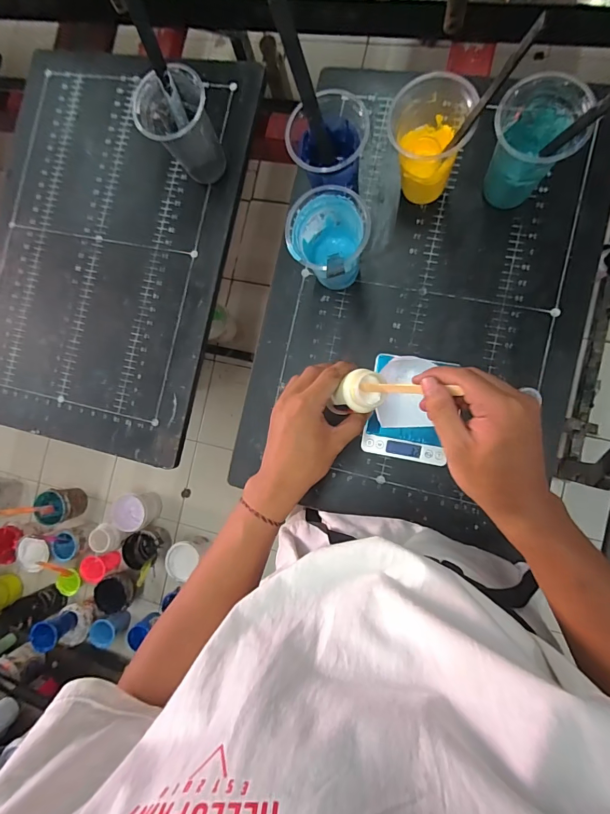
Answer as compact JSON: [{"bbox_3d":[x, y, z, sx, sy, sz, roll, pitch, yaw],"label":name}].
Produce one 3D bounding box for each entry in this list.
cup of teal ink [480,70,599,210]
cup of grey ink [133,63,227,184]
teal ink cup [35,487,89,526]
[{"bbox_3d":[0.242,-0.285,0.438,0.080,0.120,0.076,-4,89,8],"label":"cup of teal ink"},{"bbox_3d":[-0.155,-0.358,0.516,0.087,0.117,0.076,-26,86,7],"label":"cup of grey ink"},{"bbox_3d":[-0.892,0.356,1.444,0.136,0.107,0.123,-20,83,8],"label":"teal ink cup"}]

